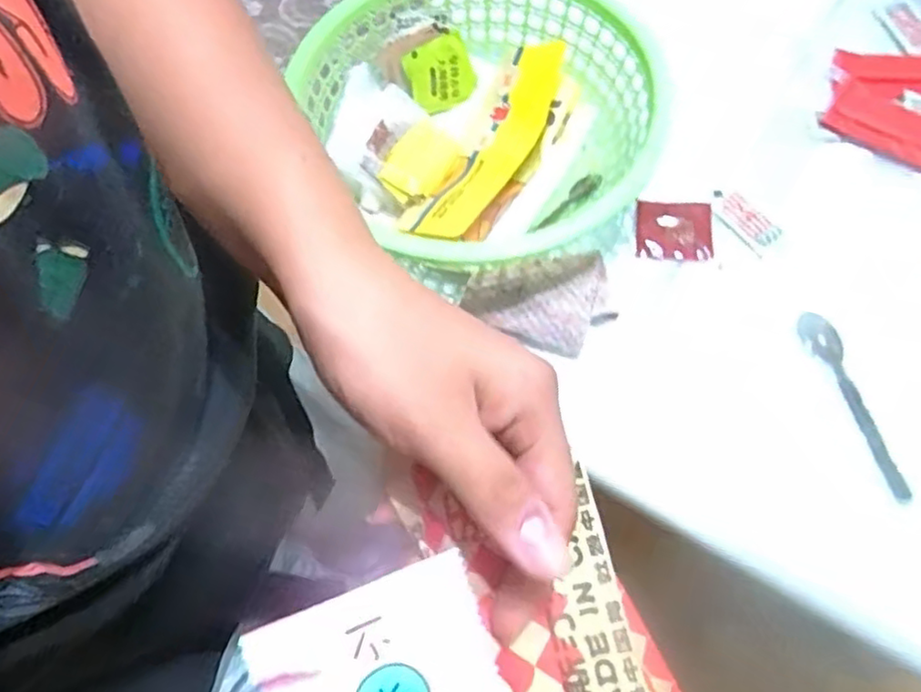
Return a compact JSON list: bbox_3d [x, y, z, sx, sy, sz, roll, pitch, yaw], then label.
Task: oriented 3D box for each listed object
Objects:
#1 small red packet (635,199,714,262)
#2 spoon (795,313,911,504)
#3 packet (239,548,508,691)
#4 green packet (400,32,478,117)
[{"bbox_3d":[0.197,-0.106,0.613,0.068,0.011,0.060,7,67,6],"label":"small red packet"},{"bbox_3d":[0.324,0.045,0.540,0.033,0.017,0.160,-21,67,-6],"label":"spoon"},{"bbox_3d":[-0.019,0.099,0.184,0.064,0.007,0.065,-15,83,-23],"label":"packet"},{"bbox_3d":[-0.021,-0.265,0.643,0.062,0.066,0.016,-28,45,6],"label":"green packet"}]

